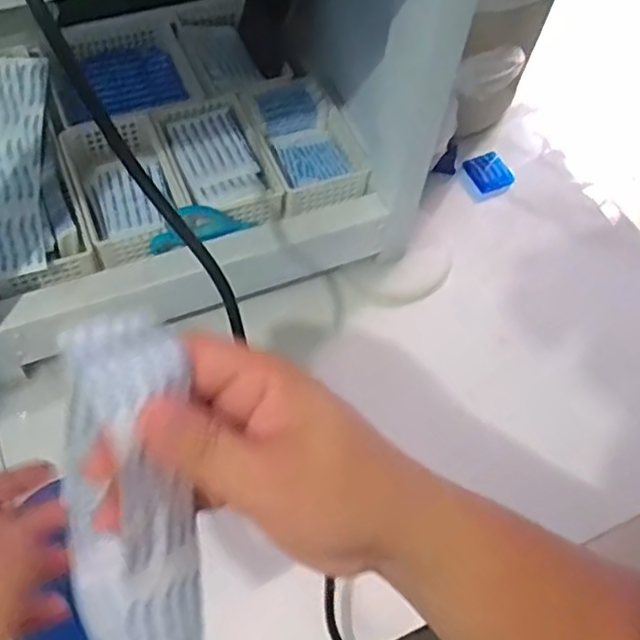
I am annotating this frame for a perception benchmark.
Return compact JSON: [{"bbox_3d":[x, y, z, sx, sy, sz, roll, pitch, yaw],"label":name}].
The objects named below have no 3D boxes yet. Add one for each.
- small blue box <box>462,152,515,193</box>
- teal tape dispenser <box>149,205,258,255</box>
[{"bbox_3d":[0.167,-0.148,0.669,0.039,0.008,0.046,-19,64,-15],"label":"small blue box"},{"bbox_3d":[-0.090,-0.073,0.518,0.081,0.028,0.025,-12,62,-11],"label":"teal tape dispenser"}]

